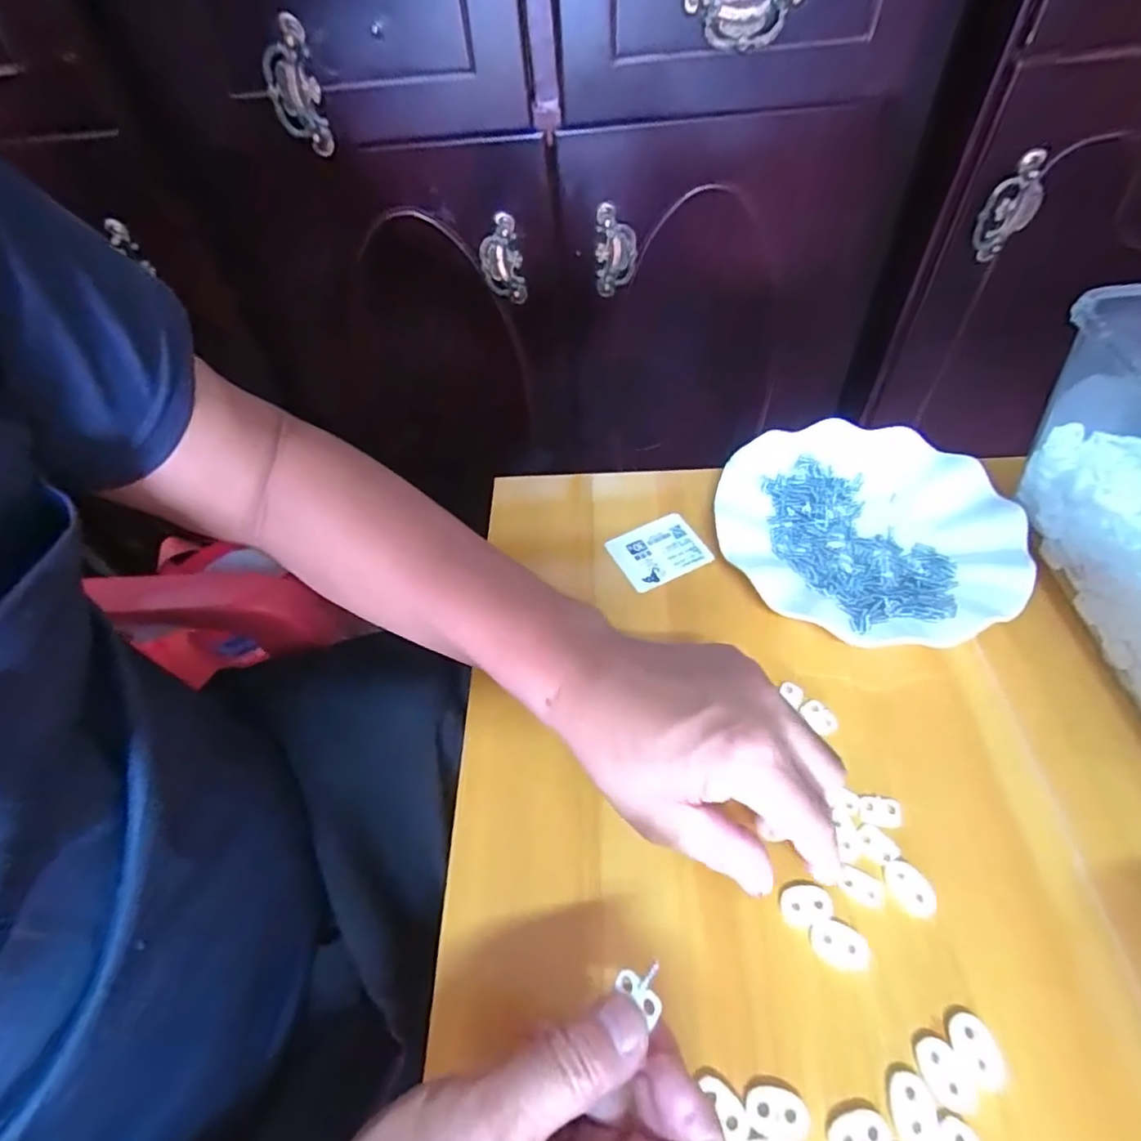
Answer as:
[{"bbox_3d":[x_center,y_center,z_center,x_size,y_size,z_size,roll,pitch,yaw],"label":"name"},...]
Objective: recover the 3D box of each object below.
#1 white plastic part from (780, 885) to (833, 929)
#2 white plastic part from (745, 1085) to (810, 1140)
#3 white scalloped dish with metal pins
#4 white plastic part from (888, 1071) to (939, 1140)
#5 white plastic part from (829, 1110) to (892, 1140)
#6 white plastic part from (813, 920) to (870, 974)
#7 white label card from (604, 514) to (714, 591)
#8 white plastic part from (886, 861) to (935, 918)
[{"bbox_3d":[0.108,0.153,0.283,0.022,0.004,0.016,-13,52,-4],"label":"white plastic part"},{"bbox_3d":[0.080,0.211,0.240,0.023,0.004,0.015,7,53,11],"label":"white plastic part"},{"bbox_3d":[0.190,-0.027,0.403,0.174,0.022,0.179,-3,52,4],"label":"white scalloped dish with metal pins"},{"bbox_3d":[0.132,0.208,0.238,0.016,0.004,0.024,4,53,9],"label":"white plastic part"},{"bbox_3d":[0.110,0.215,0.233,0.024,0.004,0.014,-19,53,-9],"label":"white plastic part"},{"bbox_3d":[0.119,0.166,0.273,0.024,0.004,0.016,20,57,20],"label":"white plastic part"},{"bbox_3d":[0.060,-0.013,0.423,0.058,0.004,0.047,-25,58,-12],"label":"white label card"},{"bbox_3d":[0.156,0.146,0.284,0.017,0.004,0.024,-19,53,-8],"label":"white plastic part"}]

